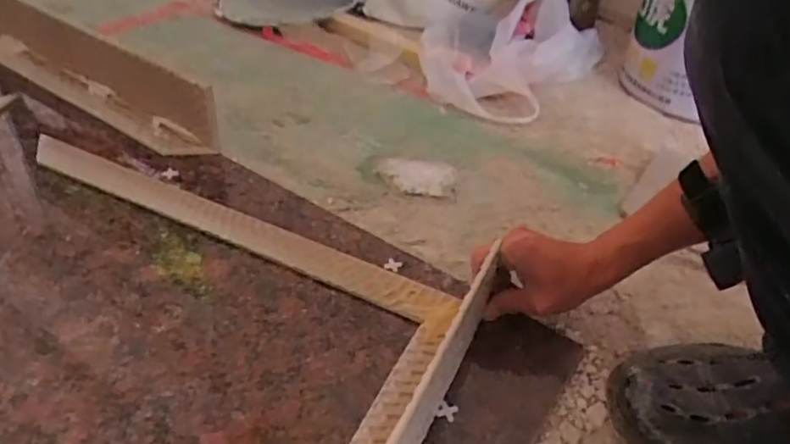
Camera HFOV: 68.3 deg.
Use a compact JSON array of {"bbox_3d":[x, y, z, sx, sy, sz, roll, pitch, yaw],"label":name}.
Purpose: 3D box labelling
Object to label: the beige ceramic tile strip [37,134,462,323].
[{"bbox_3d":[-0.206,-0.006,0.673,0.583,0.015,0.047,21,44,18],"label":"beige ceramic tile strip"}]

